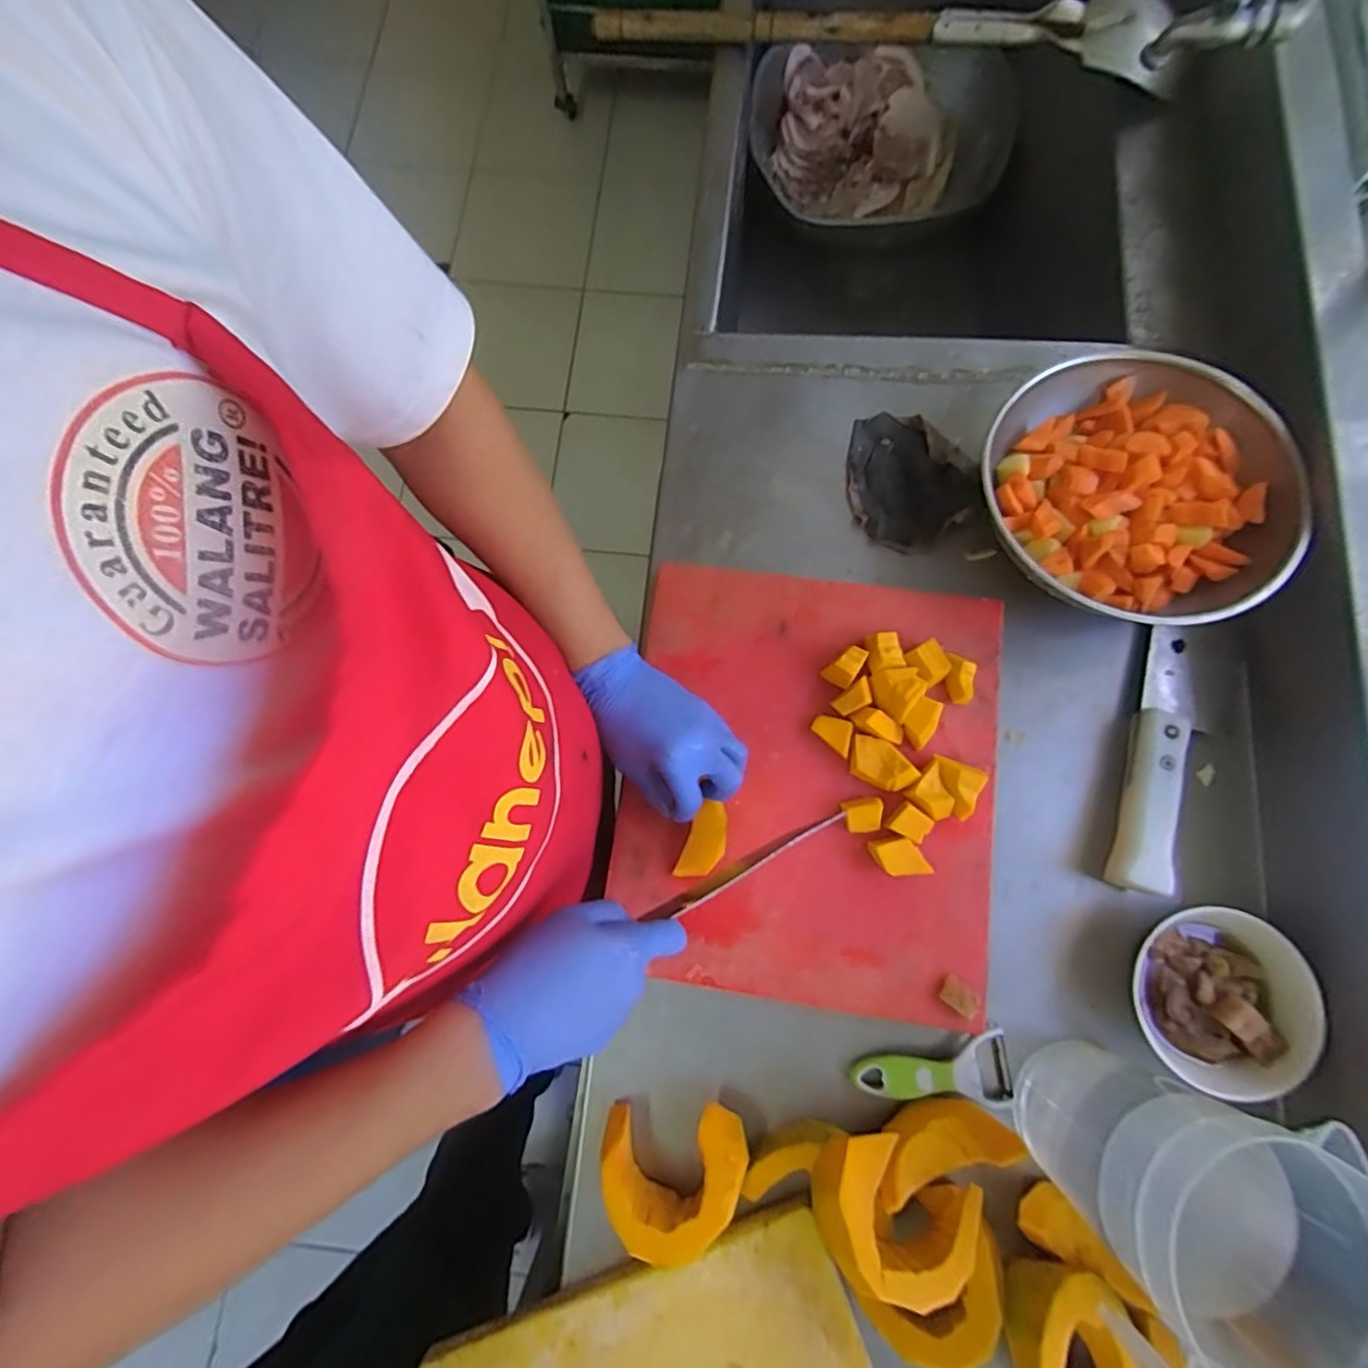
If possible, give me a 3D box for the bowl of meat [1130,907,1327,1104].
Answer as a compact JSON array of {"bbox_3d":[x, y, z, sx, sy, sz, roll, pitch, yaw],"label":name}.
[{"bbox_3d":[0.446,0.264,0.517,0.125,0.049,0.139,19,78,5],"label":"bowl of meat"}]

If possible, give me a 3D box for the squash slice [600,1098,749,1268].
[{"bbox_3d":[-0.007,0.402,0.505,0.117,0.060,0.087,-8,78,-1],"label":"squash slice"}]

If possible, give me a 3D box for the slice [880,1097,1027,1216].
[{"bbox_3d":[0.205,0.371,0.500,0.111,0.053,0.046,-13,78,-2],"label":"slice"}]

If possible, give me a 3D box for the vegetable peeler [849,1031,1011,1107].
[{"bbox_3d":[0.216,0.327,0.529,0.135,0.024,0.057,3,78,1],"label":"vegetable peeler"}]

